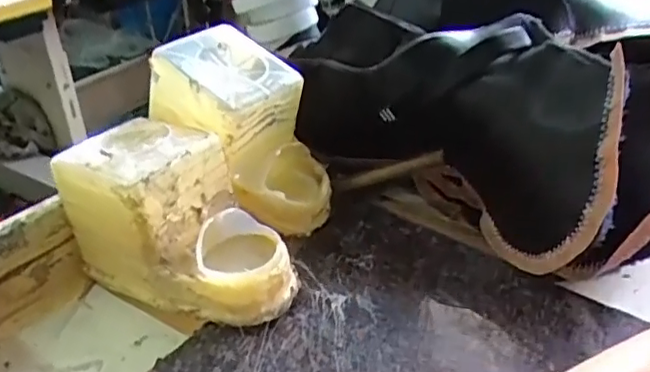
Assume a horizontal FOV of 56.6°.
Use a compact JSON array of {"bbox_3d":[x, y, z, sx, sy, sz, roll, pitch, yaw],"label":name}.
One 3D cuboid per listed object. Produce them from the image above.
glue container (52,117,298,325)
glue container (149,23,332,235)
[{"bbox_3d":[-0.118,0.027,0.510,0.202,0.114,0.104,21,38,30],"label":"glue container"},{"bbox_3d":[-0.075,-0.050,0.590,0.107,0.164,0.163,-27,40,-35],"label":"glue container"}]

